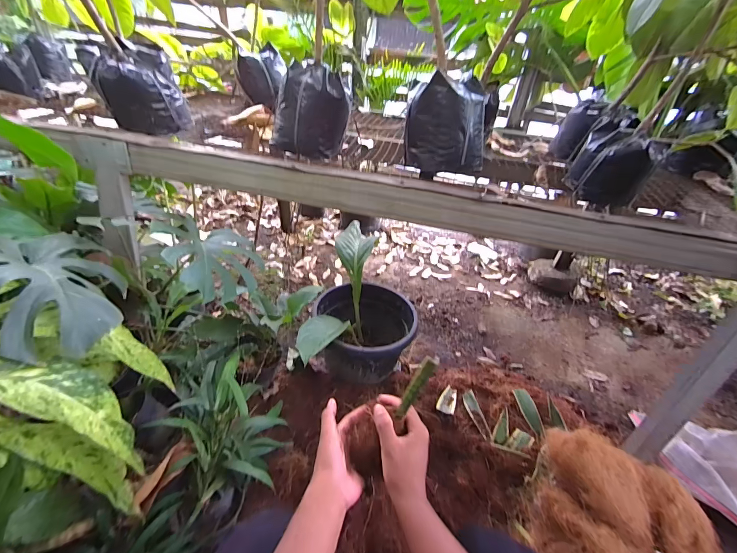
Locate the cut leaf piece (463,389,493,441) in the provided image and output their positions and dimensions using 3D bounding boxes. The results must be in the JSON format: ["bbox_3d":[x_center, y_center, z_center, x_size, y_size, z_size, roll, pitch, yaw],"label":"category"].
[{"bbox_3d":[0.335,0.427,1.054,0.035,0.020,0.172,0,35,-10],"label":"cut leaf piece"}]

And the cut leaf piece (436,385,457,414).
[{"bbox_3d":[0.252,0.387,1.083,0.055,0.017,0.120,30,30,8],"label":"cut leaf piece"}]

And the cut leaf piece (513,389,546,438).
[{"bbox_3d":[0.509,0.417,1.072,0.052,0.039,0.160,0,35,-10],"label":"cut leaf piece"}]

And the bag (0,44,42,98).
[{"bbox_3d":[-1.124,-0.640,1.061,0.147,0.128,0.115,-21,43,-34],"label":"bag"}]

